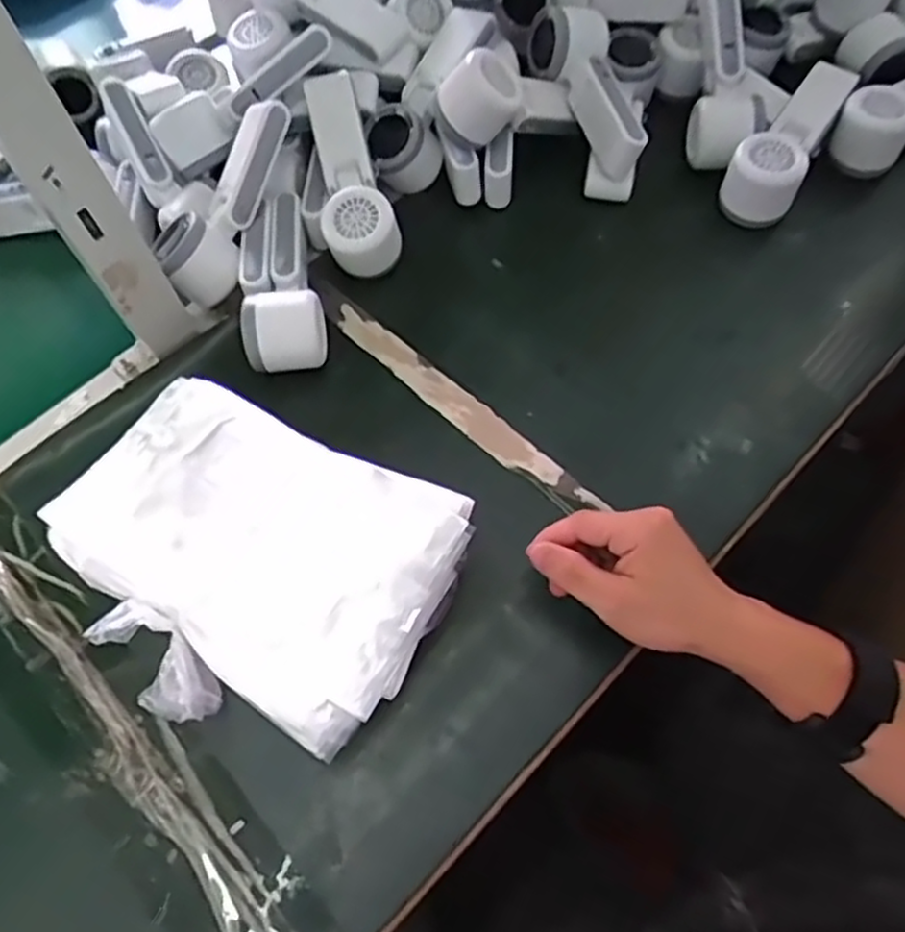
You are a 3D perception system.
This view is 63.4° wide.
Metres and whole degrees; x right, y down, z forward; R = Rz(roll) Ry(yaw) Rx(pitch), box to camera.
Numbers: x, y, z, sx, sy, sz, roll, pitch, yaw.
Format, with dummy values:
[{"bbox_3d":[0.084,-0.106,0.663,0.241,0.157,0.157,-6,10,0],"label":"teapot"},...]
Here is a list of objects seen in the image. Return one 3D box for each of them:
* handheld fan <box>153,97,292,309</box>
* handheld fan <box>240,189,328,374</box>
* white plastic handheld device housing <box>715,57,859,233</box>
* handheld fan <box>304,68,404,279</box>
[{"bbox_3d":[-0.177,-0.211,0.578,0.055,0.054,0.165,26,88,14],"label":"handheld fan"},{"bbox_3d":[-0.136,-0.148,0.582,0.056,0.054,0.163,-10,63,-4],"label":"handheld fan"},{"bbox_3d":[0.277,-0.268,0.611,0.054,0.070,0.131,28,67,15],"label":"white plastic handheld device housing"},{"bbox_3d":[-0.085,-0.240,0.603,0.061,0.043,0.171,-12,81,-5],"label":"handheld fan"}]

